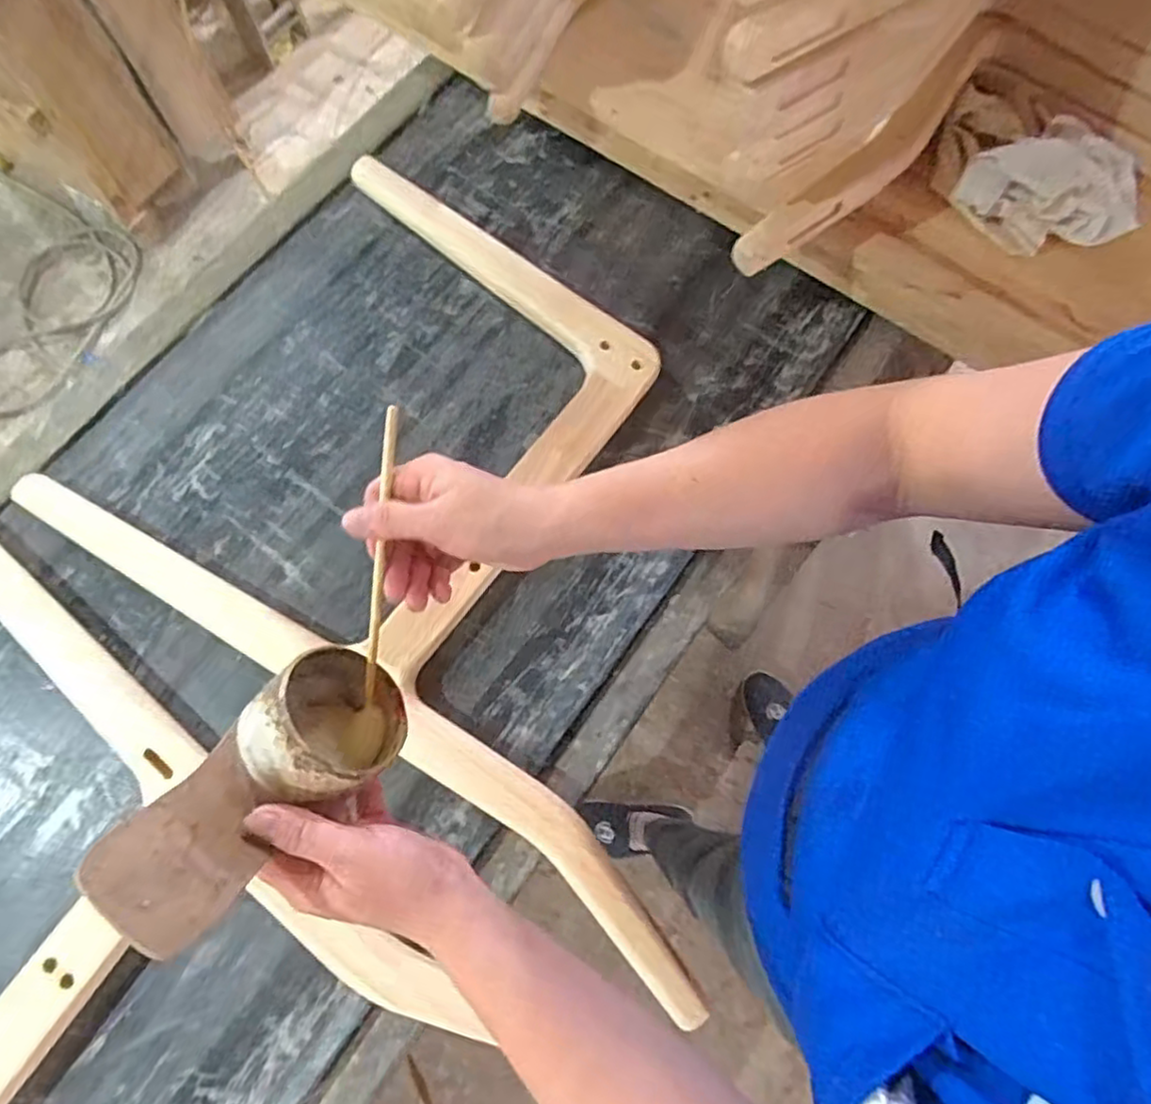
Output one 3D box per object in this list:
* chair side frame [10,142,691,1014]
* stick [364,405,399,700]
[{"bbox_3d":[-0.076,-0.038,0.661,0.741,0.039,0.513,34,76,8],"label":"chair side frame"},{"bbox_3d":[-0.116,0.003,0.397,0.007,0.009,0.174,5,91,1],"label":"stick"}]

